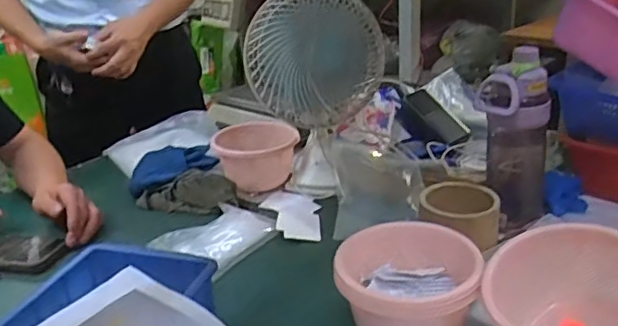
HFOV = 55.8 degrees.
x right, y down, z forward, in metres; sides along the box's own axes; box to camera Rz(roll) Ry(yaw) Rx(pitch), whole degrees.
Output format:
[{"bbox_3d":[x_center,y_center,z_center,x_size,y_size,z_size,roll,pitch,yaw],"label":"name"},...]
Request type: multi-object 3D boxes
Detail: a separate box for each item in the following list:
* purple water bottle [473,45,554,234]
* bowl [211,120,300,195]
[{"bbox_3d":[0.274,-0.016,0.788,0.094,0.244,0.077,4,25,20],"label":"purple water bottle"},{"bbox_3d":[-0.092,-0.013,1.028,0.146,0.075,0.141,-8,24,-8],"label":"bowl"}]

